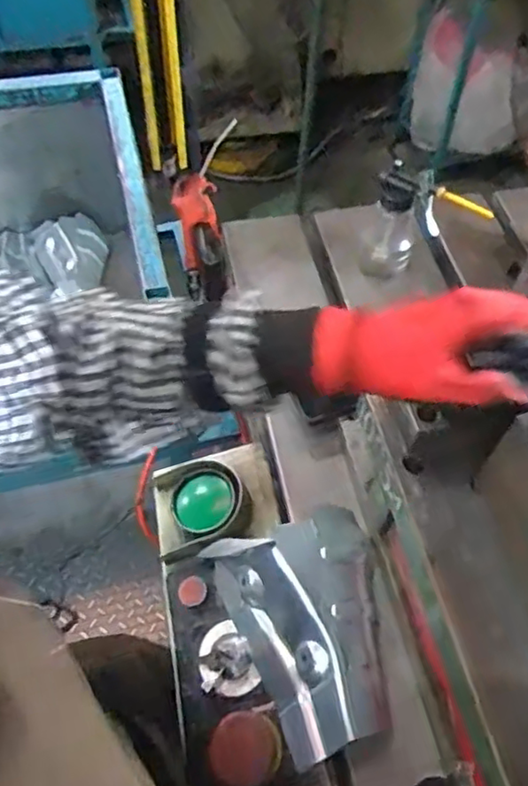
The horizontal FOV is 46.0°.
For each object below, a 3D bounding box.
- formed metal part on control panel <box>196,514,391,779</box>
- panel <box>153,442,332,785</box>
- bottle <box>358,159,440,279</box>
[{"bbox_3d":[0.052,0.208,0.576,0.147,0.077,0.206,-19,60,-13],"label":"formed metal part on control panel"},{"bbox_3d":[-0.017,0.280,0.583,0.128,0.066,0.482,-10,56,-8],"label":"panel"},{"bbox_3d":[0.175,-0.209,0.802,0.088,0.149,0.058,18,59,9],"label":"bottle"}]

